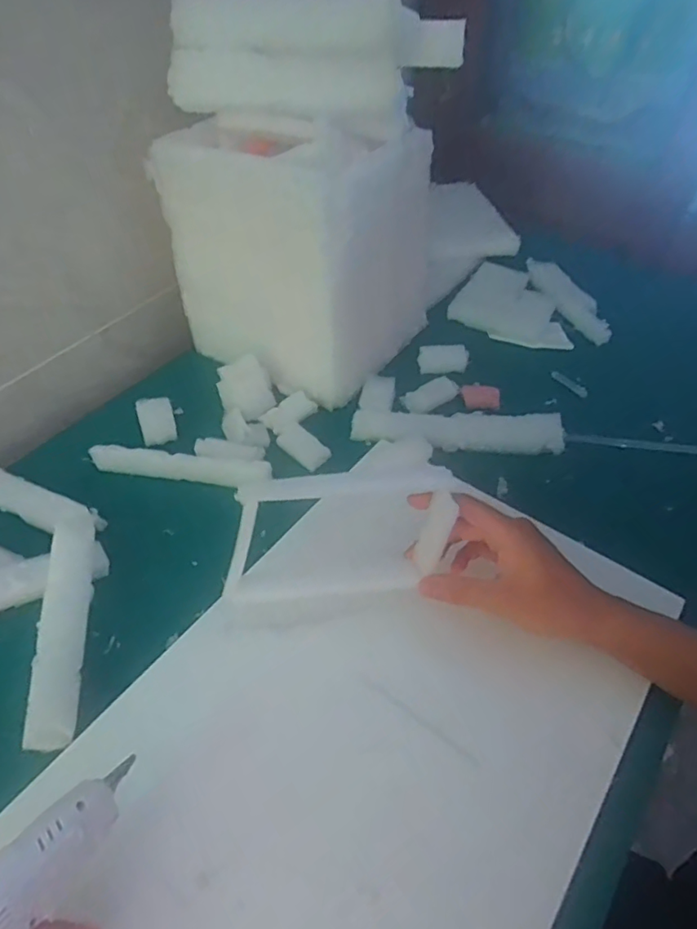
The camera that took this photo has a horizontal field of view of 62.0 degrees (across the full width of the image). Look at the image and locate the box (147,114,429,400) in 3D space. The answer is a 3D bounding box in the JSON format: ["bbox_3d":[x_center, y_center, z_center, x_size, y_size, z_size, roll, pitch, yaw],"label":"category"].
[{"bbox_3d":[-0.043,-0.238,0.619,0.220,0.224,0.200,27,53,18],"label":"box"}]

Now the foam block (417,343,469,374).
[{"bbox_3d":[0.110,-0.124,0.675,0.055,0.016,0.036,0,50,-4],"label":"foam block"}]

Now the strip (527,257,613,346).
[{"bbox_3d":[0.282,-0.215,0.751,0.041,0.025,0.175,-10,49,-9],"label":"strip"}]

